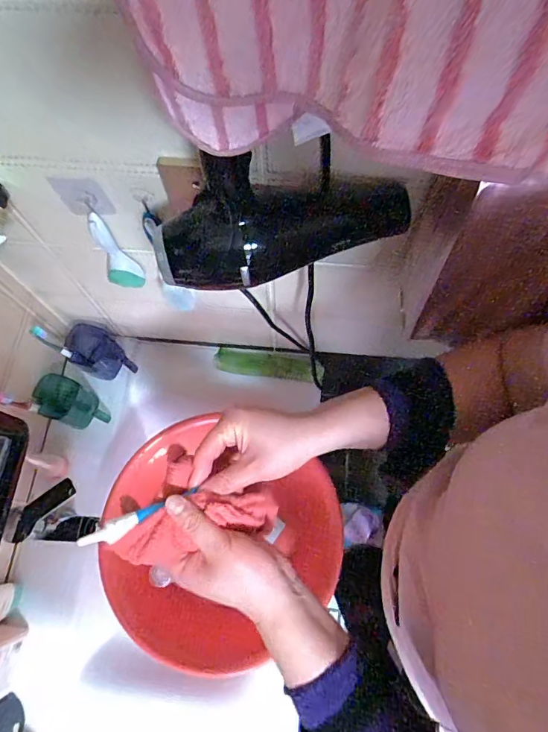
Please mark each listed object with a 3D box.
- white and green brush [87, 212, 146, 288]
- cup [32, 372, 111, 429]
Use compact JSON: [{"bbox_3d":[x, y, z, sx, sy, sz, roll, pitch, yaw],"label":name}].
[{"bbox_3d":[-0.210,-0.145,0.593,0.049,0.142,0.024,20,72,8],"label":"white and green brush"},{"bbox_3d":[-0.355,0.066,0.790,0.114,0.070,0.077,15,72,6],"label":"cup"}]

